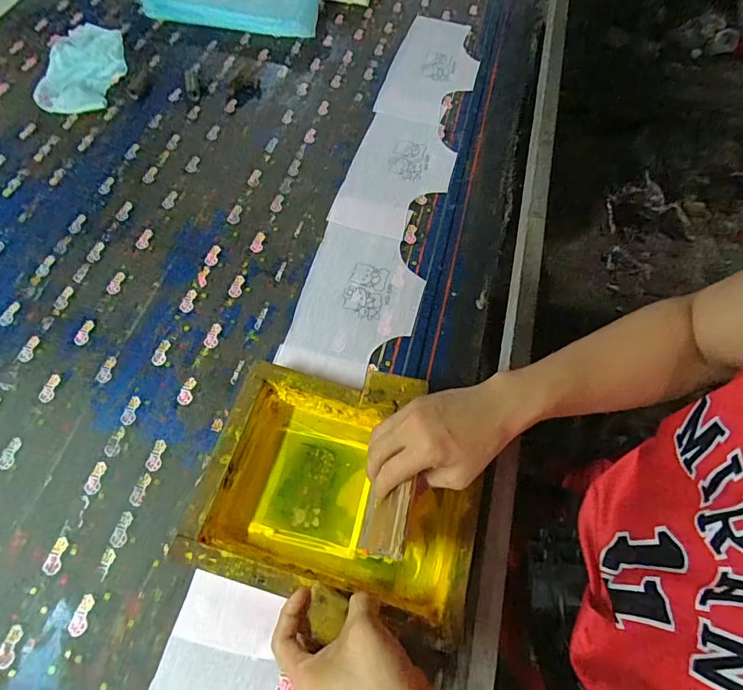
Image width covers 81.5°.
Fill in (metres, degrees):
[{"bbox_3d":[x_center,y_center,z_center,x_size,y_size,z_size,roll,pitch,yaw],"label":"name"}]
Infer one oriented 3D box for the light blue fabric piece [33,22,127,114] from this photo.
[{"bbox_3d":[-0.493,-0.498,0.748,0.119,0.032,0.237,-3,66,-2],"label":"light blue fabric piece"}]

